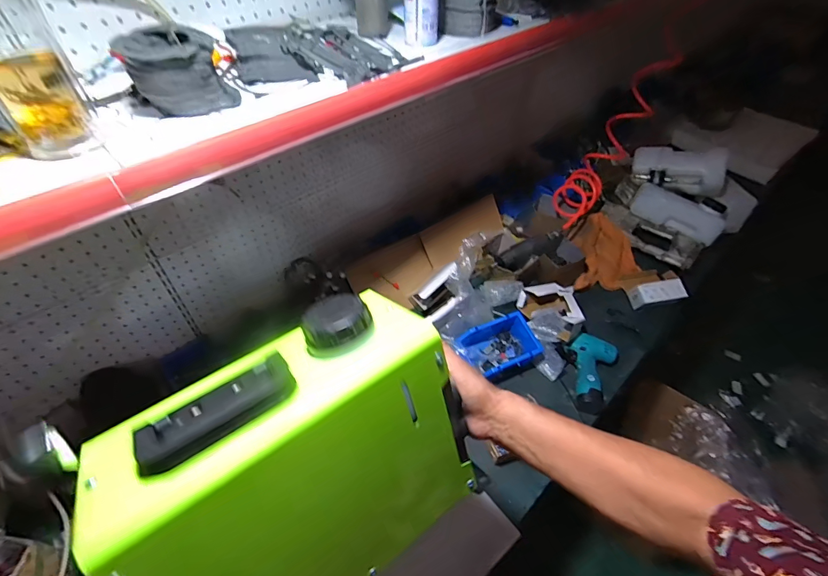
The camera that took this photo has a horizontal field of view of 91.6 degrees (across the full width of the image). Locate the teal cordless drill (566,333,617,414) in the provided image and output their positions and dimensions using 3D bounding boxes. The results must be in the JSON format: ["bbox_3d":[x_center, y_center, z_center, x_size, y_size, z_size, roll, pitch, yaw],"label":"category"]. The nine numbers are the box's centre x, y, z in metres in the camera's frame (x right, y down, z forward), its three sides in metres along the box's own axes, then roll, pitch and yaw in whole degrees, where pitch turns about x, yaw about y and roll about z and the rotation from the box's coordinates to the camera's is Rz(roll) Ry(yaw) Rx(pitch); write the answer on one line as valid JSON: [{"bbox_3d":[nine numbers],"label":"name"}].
[{"bbox_3d":[0.418,0.194,0.953,0.121,0.056,0.199,11,61,7],"label":"teal cordless drill"}]

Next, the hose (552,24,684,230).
[{"bbox_3d":[0.596,-0.453,1.195,0.129,0.565,0.195,42,27,30],"label":"hose"}]

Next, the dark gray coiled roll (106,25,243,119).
[{"bbox_3d":[-0.257,-0.234,0.439,0.091,0.076,0.067,3,47,1],"label":"dark gray coiled roll"}]

